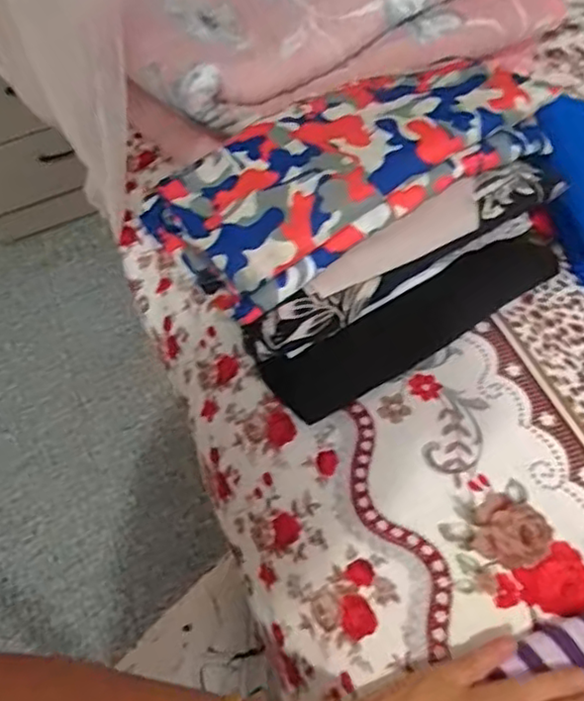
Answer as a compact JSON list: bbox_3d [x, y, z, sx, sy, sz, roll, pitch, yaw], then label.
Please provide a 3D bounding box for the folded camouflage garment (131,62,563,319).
[{"bbox_3d":[0.049,-0.144,0.500,0.300,0.052,0.123,-33,57,-16],"label":"folded camouflage garment"}]

